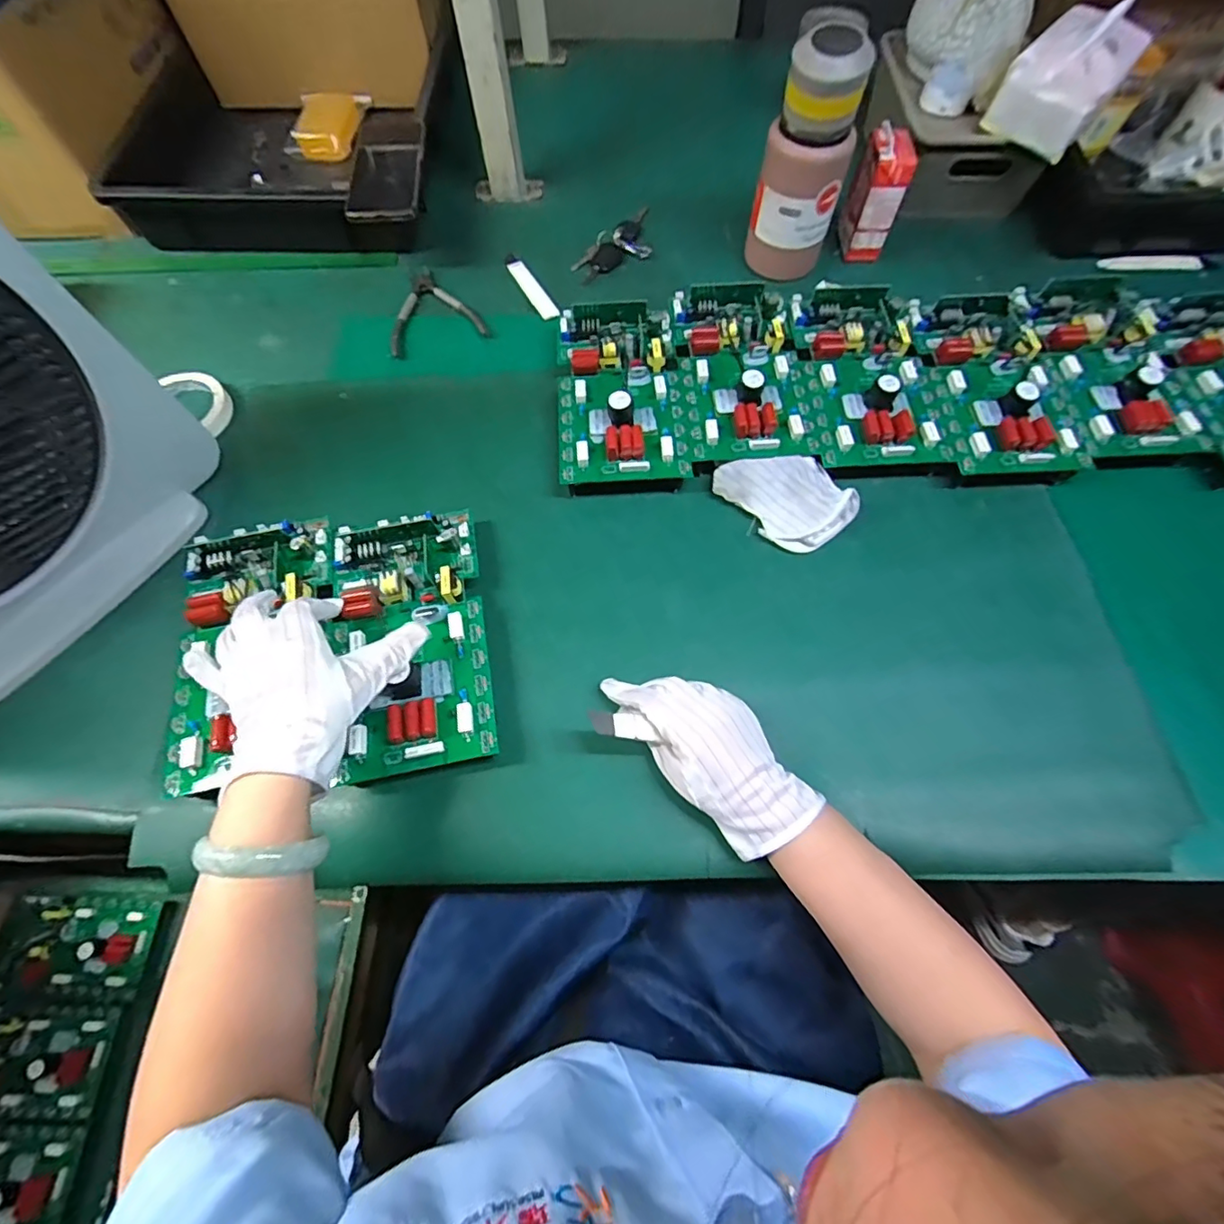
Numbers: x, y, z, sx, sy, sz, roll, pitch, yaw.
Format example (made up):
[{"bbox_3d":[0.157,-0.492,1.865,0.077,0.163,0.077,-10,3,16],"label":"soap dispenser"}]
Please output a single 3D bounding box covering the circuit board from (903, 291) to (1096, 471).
[{"bbox_3d":[0.387,-0.240,0.552,0.133,0.035,0.220,-7,70,0],"label":"circuit board"}]

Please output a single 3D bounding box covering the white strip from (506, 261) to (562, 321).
[{"bbox_3d":[-0.095,-0.393,0.664,0.024,0.009,0.121,-26,69,-9],"label":"white strip"}]

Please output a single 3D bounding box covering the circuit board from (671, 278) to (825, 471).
[{"bbox_3d":[0.131,-0.254,0.555,0.126,0.036,0.214,-4,67,-1],"label":"circuit board"}]

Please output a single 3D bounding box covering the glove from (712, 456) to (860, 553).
[{"bbox_3d":[0.166,-0.115,0.523,0.086,0.034,0.118,-39,71,-14],"label":"glove"}]

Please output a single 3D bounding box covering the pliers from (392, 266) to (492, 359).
[{"bbox_3d":[-0.213,-0.365,0.652,0.109,0.011,0.141,-14,67,-5],"label":"pliers"}]

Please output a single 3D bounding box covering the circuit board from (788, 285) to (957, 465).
[{"bbox_3d":[0.259,-0.252,0.555,0.126,0.032,0.225,-3,67,0],"label":"circuit board"}]

